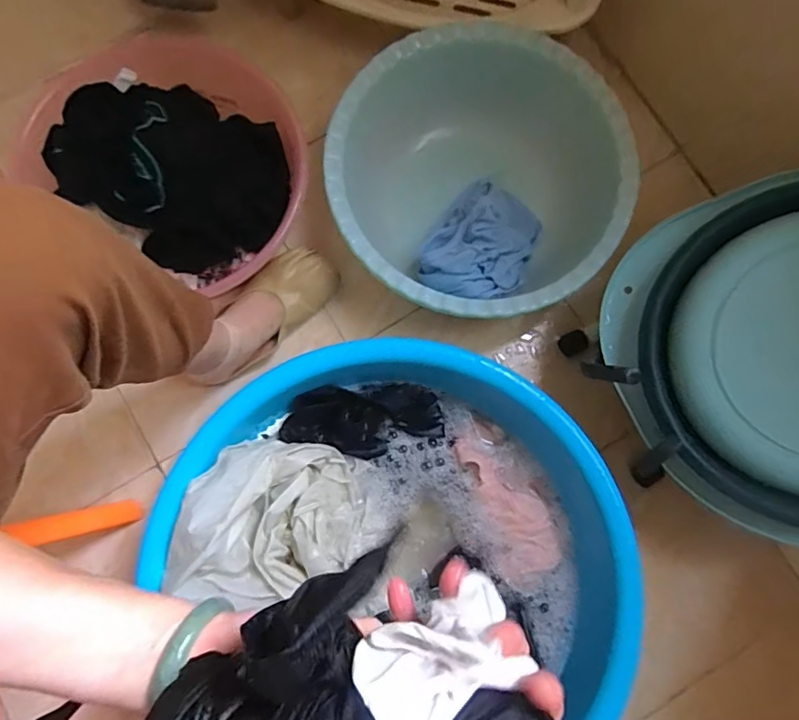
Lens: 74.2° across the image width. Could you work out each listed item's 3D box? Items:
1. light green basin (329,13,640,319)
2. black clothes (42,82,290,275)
[{"bbox_3d":[0.102,-0.231,0.707,0.371,0.133,0.364,0,80,0],"label":"light green basin"},{"bbox_3d":[-0.275,-0.232,0.631,0.266,0.145,0.211,24,80,4],"label":"black clothes"}]

